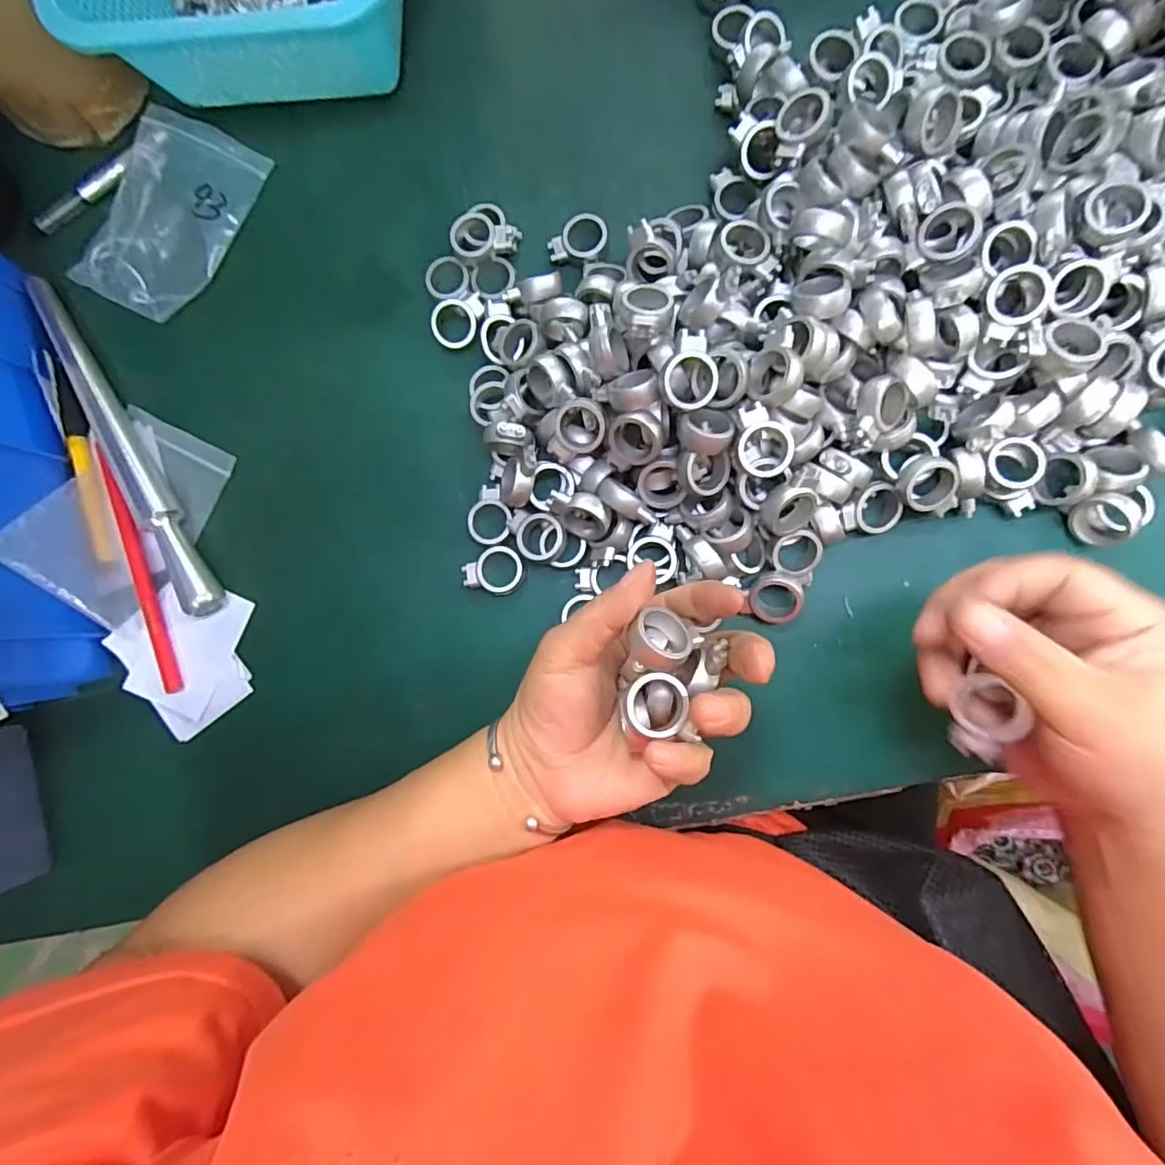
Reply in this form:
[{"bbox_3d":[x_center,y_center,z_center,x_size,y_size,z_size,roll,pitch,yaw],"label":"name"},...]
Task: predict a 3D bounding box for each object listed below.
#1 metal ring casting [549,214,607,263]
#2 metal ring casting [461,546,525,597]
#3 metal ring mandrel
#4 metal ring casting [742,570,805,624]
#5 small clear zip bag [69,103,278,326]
[{"bbox_3d":[-0.003,-0.195,0.327,0.033,0.009,0.025,-4,87,6],"label":"metal ring casting"},{"bbox_3d":[-0.050,-0.006,0.318,0.033,0.005,0.026,-3,87,6],"label":"metal ring casting"},{"bbox_3d":[-0.272,-0.081,0.340,0.016,0.023,0.227,-32,84,4],"label":"metal ring mandrel"},{"bbox_3d":[0.100,0.007,0.299,0.027,0.016,0.027,7,110,19],"label":"metal ring casting"},{"bbox_3d":[-0.250,-0.222,0.350,0.078,0.017,0.118,25,90,7],"label":"small clear zip bag"}]

